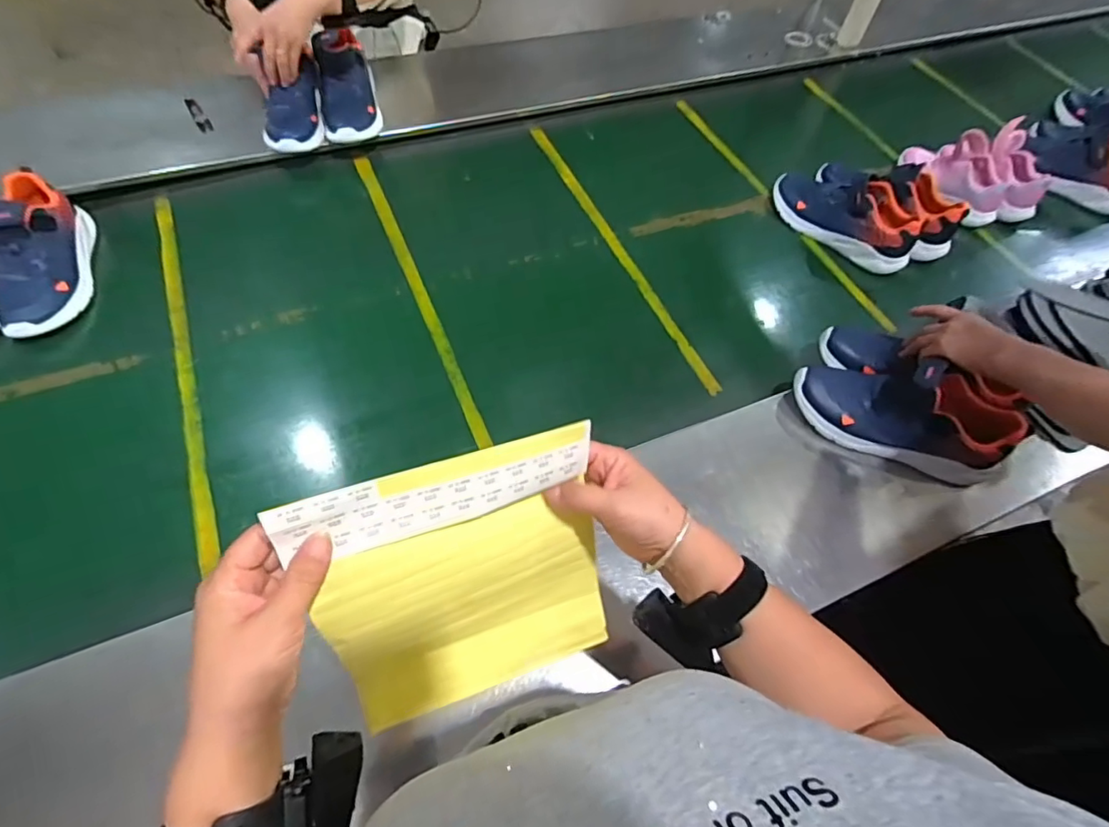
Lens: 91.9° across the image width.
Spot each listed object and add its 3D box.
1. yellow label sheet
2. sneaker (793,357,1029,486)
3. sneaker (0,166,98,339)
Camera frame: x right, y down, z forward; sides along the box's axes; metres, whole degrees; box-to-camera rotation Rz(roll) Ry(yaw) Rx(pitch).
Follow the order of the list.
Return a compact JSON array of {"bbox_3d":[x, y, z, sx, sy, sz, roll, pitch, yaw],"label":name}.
[{"bbox_3d":[-0.062,0.130,0.405,0.203,0.239,0.030,-18,39,-18],"label":"yellow label sheet"},{"bbox_3d":[0.463,-0.009,0.712,0.252,0.143,0.117,31,62,12],"label":"sneaker"},{"bbox_3d":[-0.766,-0.245,0.789,0.098,0.111,0.256,-10,62,-11],"label":"sneaker"}]

